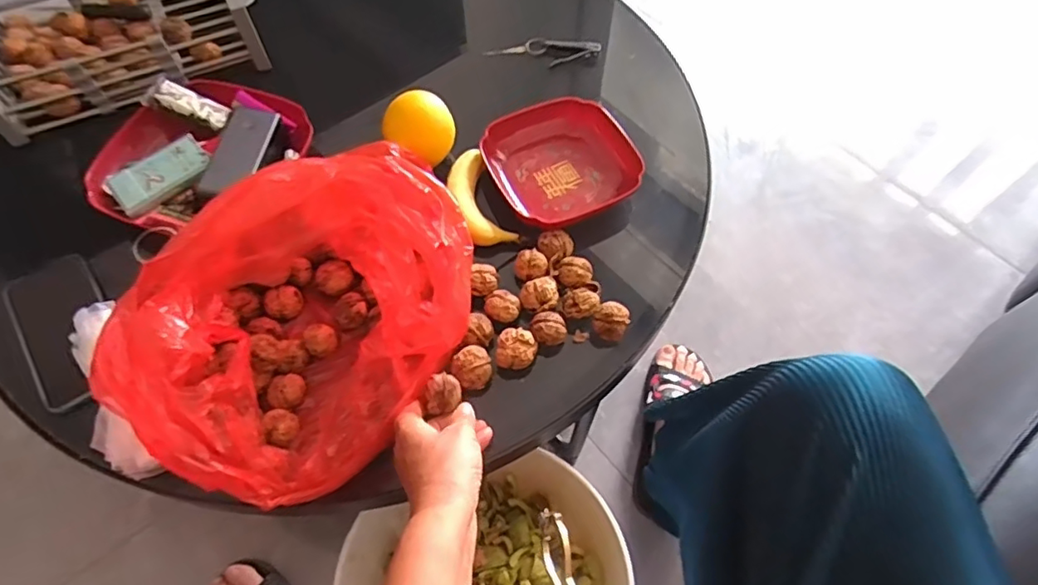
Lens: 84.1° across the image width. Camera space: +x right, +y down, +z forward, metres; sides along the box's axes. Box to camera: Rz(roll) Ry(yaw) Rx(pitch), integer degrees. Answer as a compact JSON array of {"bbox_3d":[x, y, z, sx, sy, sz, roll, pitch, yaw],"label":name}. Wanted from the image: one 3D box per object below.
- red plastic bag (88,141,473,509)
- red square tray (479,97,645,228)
[{"bbox_3d":[-0.176,0.021,0.494,0.206,0.153,0.298,38,68,18],"label":"red plastic bag"},{"bbox_3d":[0.046,-0.146,0.648,0.158,0.042,0.141,-21,64,-12],"label":"red square tray"}]

